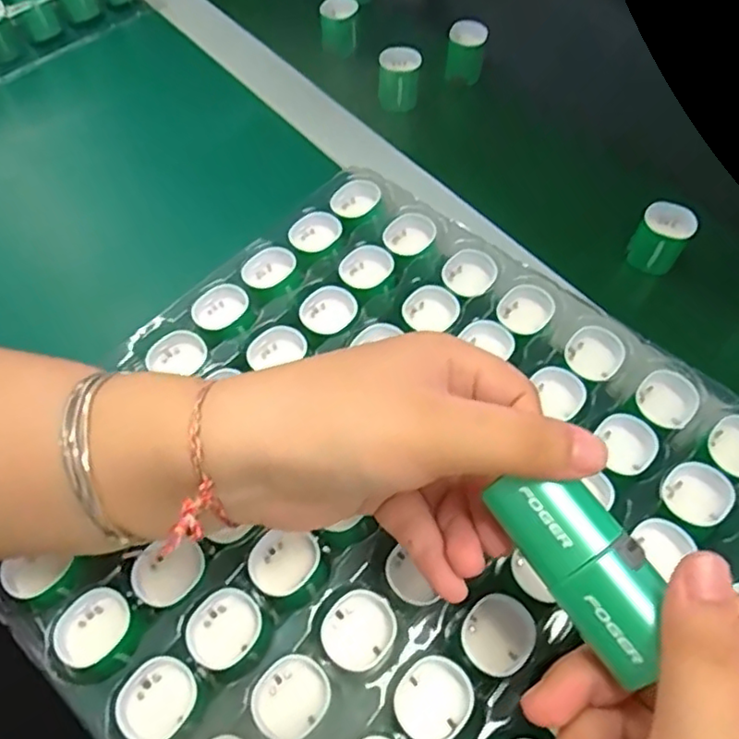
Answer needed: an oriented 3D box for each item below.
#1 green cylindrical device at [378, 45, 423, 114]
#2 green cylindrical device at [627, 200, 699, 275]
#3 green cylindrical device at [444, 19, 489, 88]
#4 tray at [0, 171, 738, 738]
[{"bbox_3d":[0.022,-0.219,0.477,0.030,0.041,0.026,5,61,2],"label":"green cylindrical device"},{"bbox_3d":[0.183,-0.083,0.398,0.030,0.031,0.032,0,61,-1],"label":"green cylindrical device"},{"bbox_3d":[0.074,-0.244,0.491,0.028,0.036,0.030,0,61,-1],"label":"green cylindrical device"},{"bbox_3d":[0.018,0.065,0.290,0.314,0.028,0.295,37,67,18],"label":"tray"}]

